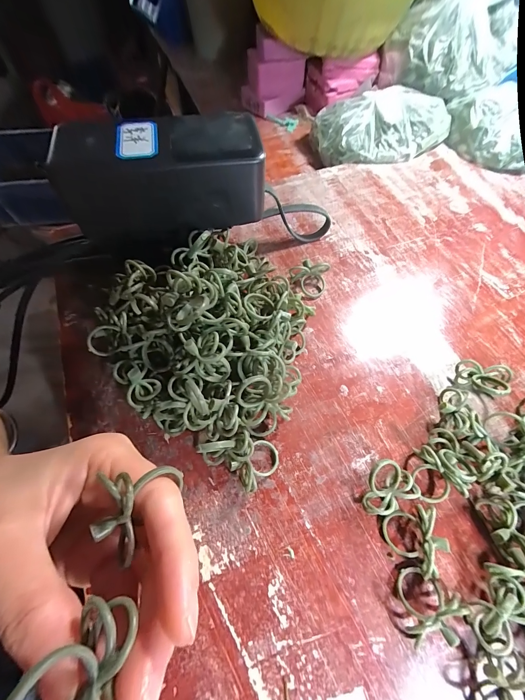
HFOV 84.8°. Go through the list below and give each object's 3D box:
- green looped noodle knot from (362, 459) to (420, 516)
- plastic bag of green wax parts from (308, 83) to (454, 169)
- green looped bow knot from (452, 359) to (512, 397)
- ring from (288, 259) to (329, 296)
[{"bbox_3d":[0.074,0.082,0.175,0.033,0.024,0.025,-21,66,-10],"label":"green looped noodle knot"},{"bbox_3d":[0.142,-0.262,0.335,0.151,0.041,0.087,-6,64,-3],"label":"plastic bag of green wax parts"},{"bbox_3d":[0.161,0.020,0.212,0.037,0.017,0.017,16,65,7],"label":"green looped bow knot"},{"bbox_3d":[0.039,-0.063,0.246,0.031,0.021,0.025,15,65,7],"label":"ring"}]

